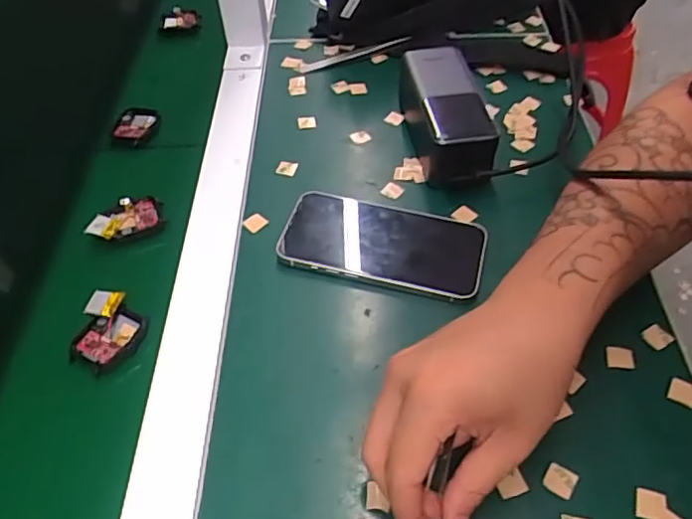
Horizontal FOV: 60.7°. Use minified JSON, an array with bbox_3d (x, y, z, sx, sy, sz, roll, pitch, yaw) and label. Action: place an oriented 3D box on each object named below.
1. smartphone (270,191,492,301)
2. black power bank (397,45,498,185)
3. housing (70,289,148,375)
[{"bbox_3d":[0.027,-0.014,0.436,0.144,0.008,0.075,13,49,10],"label":"smartphone"},{"bbox_3d":[0.081,-0.121,0.497,0.055,0.056,0.143,-5,51,-4],"label":"black power bank"},{"bbox_3d":[-0.160,0.046,0.393,0.043,0.013,0.049,22,54,18],"label":"housing"}]

